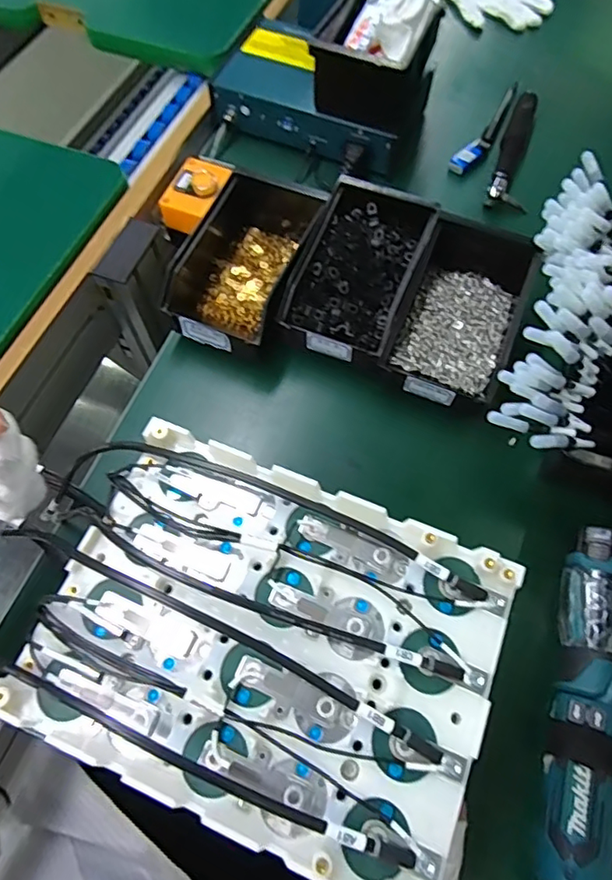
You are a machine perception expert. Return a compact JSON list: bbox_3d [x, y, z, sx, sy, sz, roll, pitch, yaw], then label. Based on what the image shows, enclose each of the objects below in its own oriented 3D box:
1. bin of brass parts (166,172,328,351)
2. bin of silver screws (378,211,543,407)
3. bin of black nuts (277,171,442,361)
[{"bbox_3d":[-0.053,-0.189,0.550,0.111,0.066,0.214,19,66,9],"label":"bin of brass parts"},{"bbox_3d":[0.151,-0.132,0.517,0.104,0.057,0.203,21,66,10],"label":"bin of silver screws"},{"bbox_3d":[0.053,-0.167,0.526,0.104,0.046,0.178,20,66,9],"label":"bin of black nuts"}]

